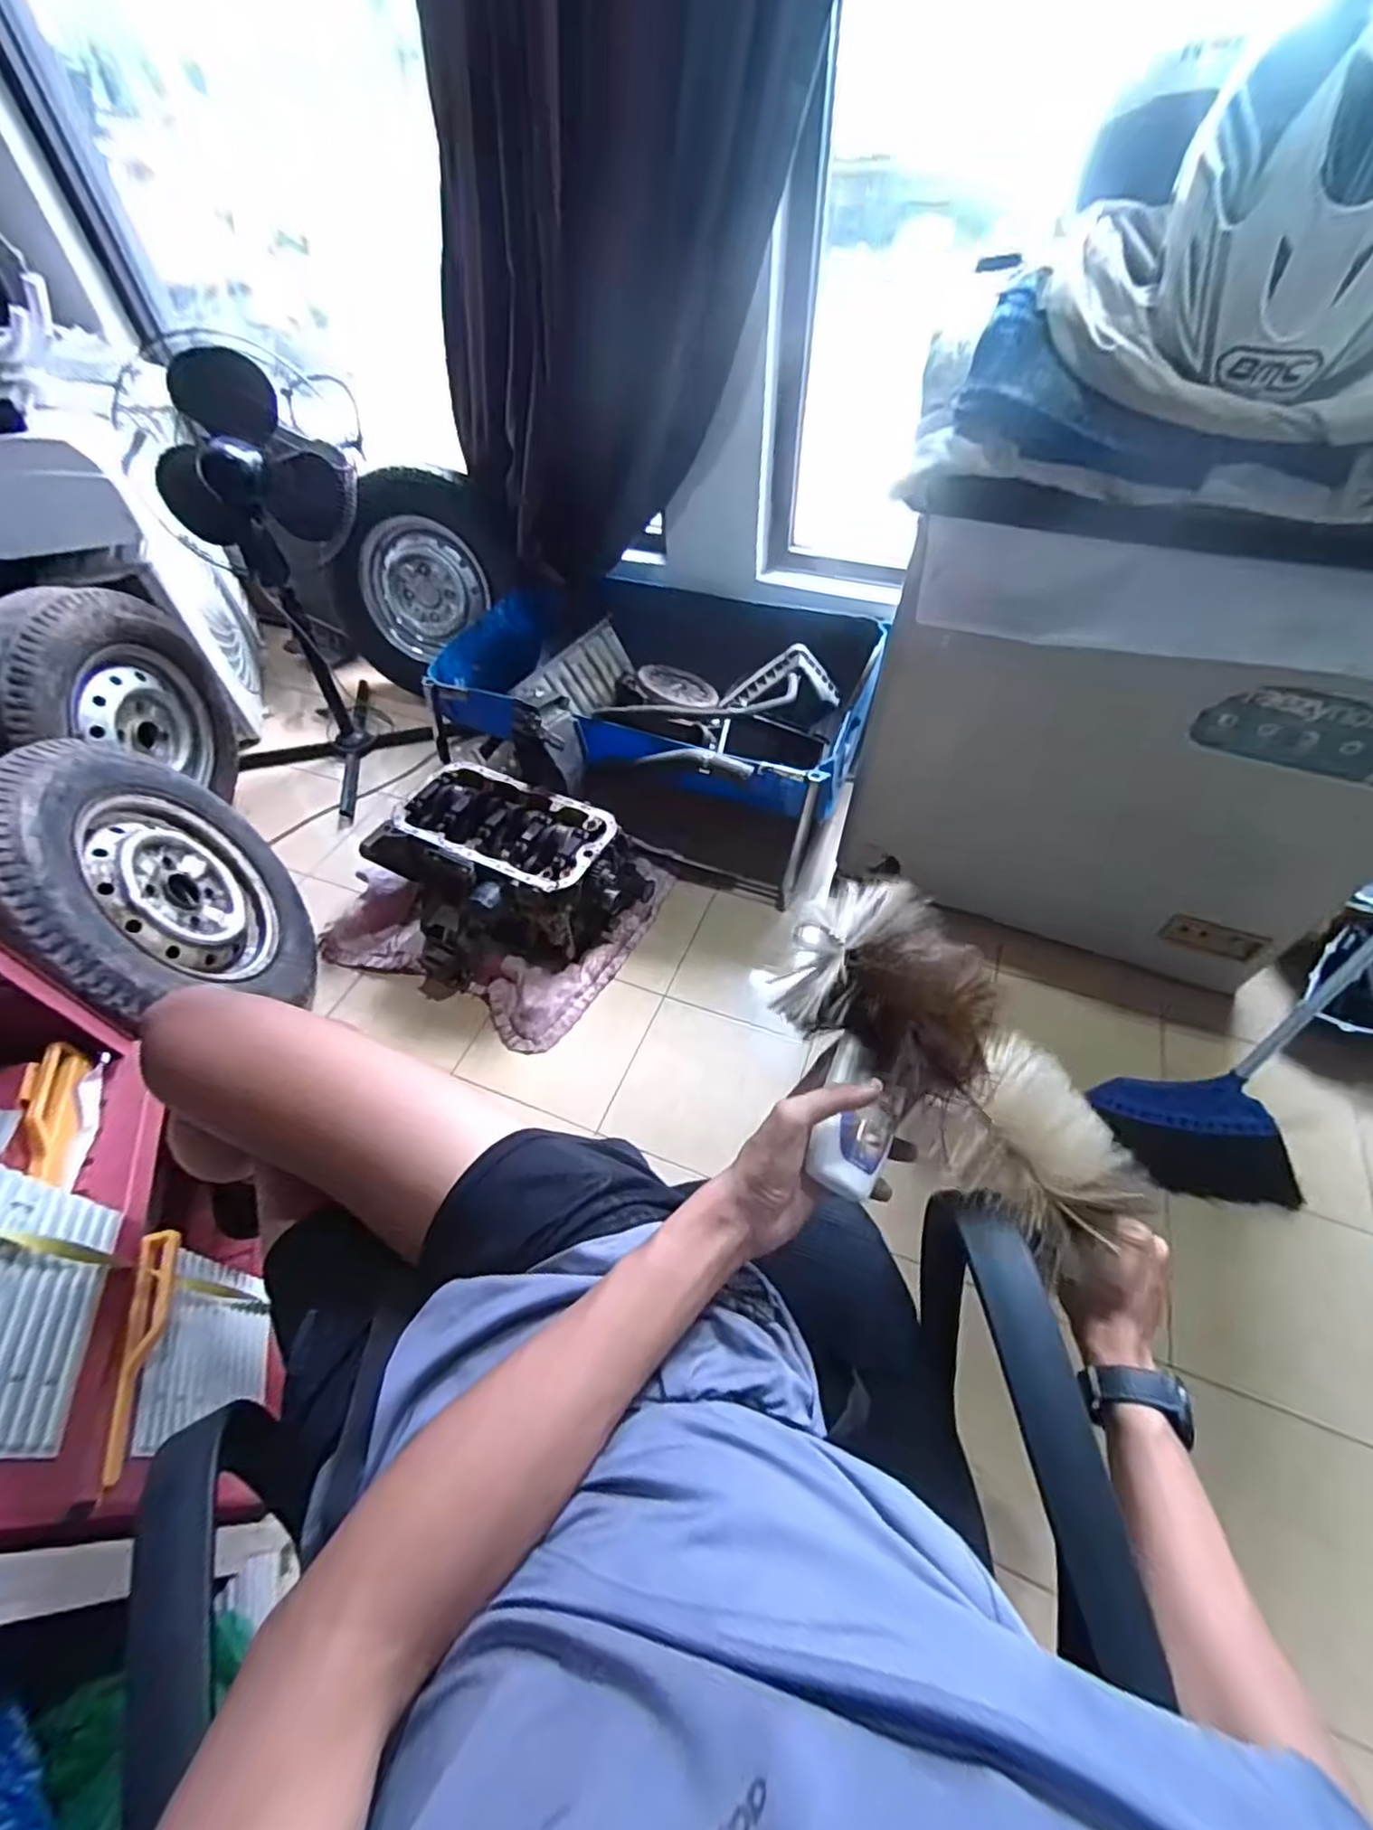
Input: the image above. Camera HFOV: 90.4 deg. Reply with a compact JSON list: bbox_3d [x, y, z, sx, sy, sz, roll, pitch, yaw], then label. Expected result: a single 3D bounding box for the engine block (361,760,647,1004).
[{"bbox_3d":[-0.372,-0.047,1.363,0.442,0.261,0.378,20,55,18],"label":"engine block"}]

